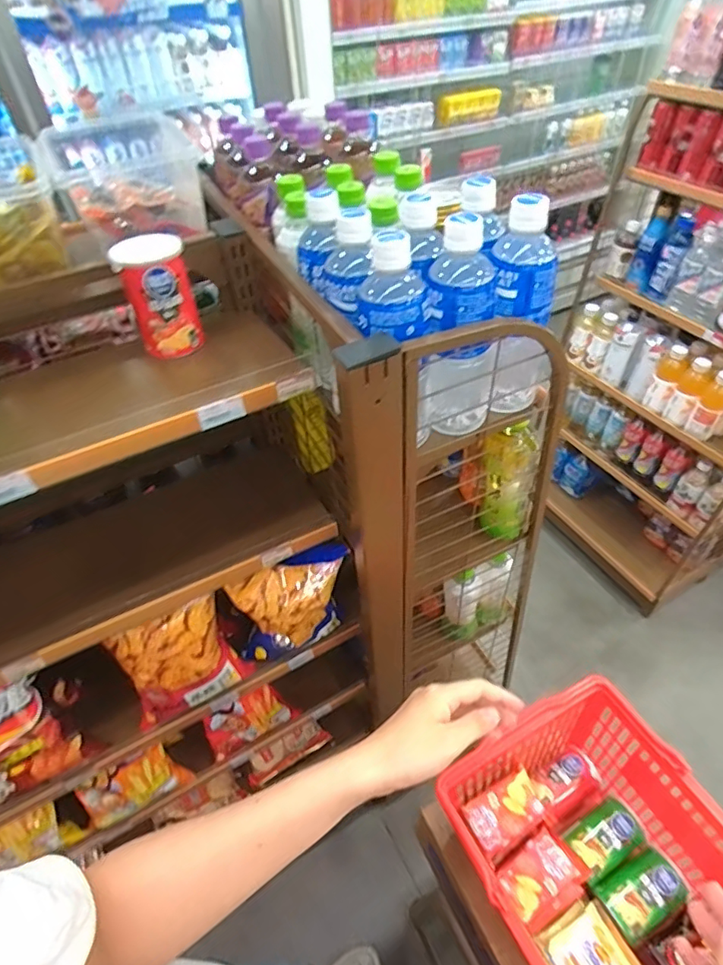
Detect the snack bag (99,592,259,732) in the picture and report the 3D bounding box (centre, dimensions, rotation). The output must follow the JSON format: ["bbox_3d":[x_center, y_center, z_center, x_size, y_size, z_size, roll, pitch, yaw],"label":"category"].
[{"bbox_3d":[-0.239,0.241,0.715,0.157,0.169,0.060,-23,50,-17],"label":"snack bag"}]

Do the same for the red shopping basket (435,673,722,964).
[{"bbox_3d":[0.314,0.508,0.665,0.294,0.182,0.402,-25,51,-19],"label":"red shopping basket"}]

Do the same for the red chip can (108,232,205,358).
[{"bbox_3d":[-0.231,-0.214,0.622,0.076,0.112,0.077,-18,49,-13],"label":"red chip can"}]

